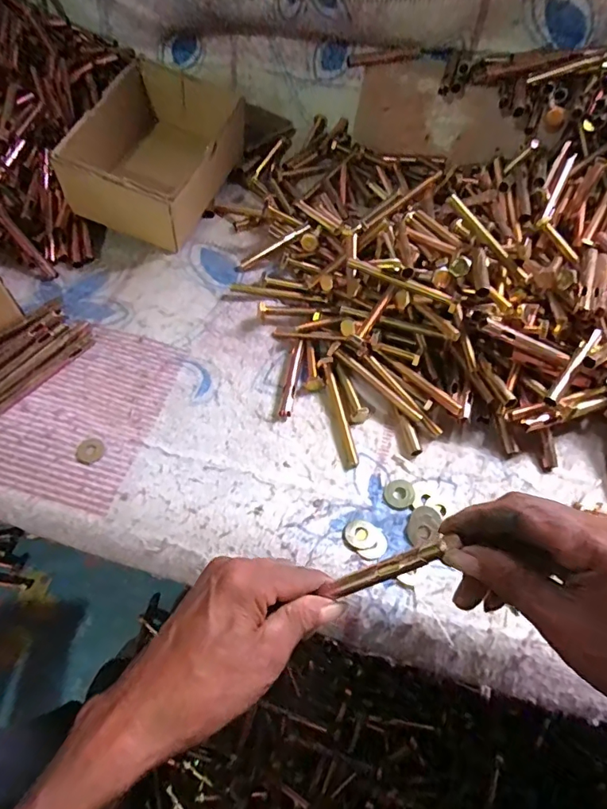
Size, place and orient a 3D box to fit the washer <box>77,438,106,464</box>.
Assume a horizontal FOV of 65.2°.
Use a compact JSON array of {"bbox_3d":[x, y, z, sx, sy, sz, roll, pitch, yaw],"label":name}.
[{"bbox_3d":[-0.178,0.038,0.397,0.021,0.004,0.023,1,58,-1],"label":"washer"}]

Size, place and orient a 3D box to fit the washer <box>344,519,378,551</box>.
[{"bbox_3d":[0.045,0.101,0.368,0.026,0.006,0.023,25,60,13],"label":"washer"}]

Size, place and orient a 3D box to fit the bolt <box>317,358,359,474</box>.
[{"bbox_3d":[0.031,0.005,0.421,0.013,0.013,0.107,-8,59,-7],"label":"bolt"}]

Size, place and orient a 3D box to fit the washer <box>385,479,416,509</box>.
[{"bbox_3d":[0.079,0.072,0.387,0.024,0.006,0.025,1,58,-1],"label":"washer"}]

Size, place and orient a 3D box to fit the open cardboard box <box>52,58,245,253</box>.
[{"bbox_3d":[-0.159,-0.275,0.535,0.132,0.104,0.193,17,59,9],"label":"open cardboard box"}]

